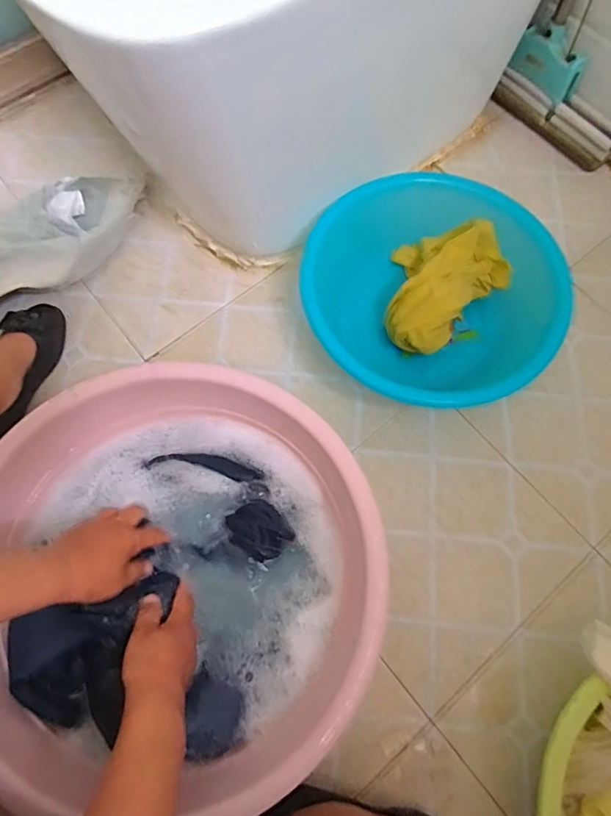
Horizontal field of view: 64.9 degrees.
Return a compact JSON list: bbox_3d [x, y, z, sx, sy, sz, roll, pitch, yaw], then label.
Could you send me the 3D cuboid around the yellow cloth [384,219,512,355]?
[{"bbox_3d":[0.186,-0.188,0.715,0.211,0.094,0.163,-41,76,-14],"label":"yellow cloth"}]

